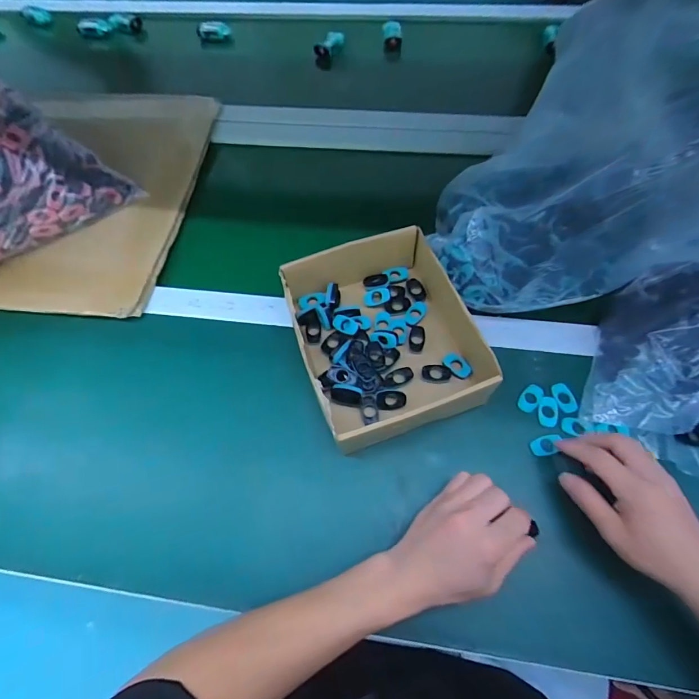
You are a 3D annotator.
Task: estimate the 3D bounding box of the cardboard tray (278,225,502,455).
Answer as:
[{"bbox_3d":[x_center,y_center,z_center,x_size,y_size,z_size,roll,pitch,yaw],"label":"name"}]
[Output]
[{"bbox_3d":[0.035,-0.017,0.440,0.180,0.071,0.222,-19,64,-6],"label":"cardboard tray"}]

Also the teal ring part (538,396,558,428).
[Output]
[{"bbox_3d":[0.211,0.066,0.418,0.020,0.006,0.031,1,64,4],"label":"teal ring part"}]

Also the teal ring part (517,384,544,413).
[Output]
[{"bbox_3d":[0.195,0.053,0.426,0.019,0.006,0.033,32,70,17],"label":"teal ring part"}]

